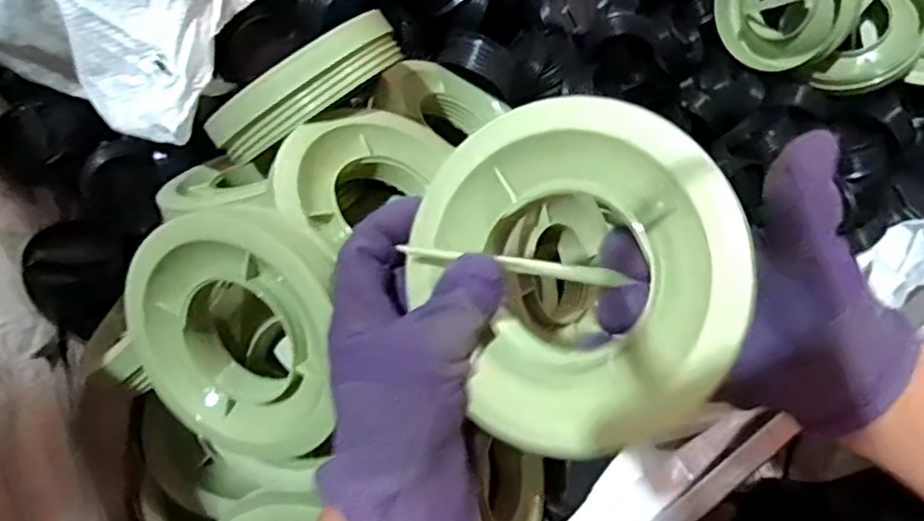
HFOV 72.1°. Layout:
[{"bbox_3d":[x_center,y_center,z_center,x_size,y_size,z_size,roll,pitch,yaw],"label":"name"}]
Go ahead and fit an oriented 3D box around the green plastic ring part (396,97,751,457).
[{"bbox_3d":[0.048,0.004,0.259,0.123,0.040,0.129,-40,76,20],"label":"green plastic ring part"}]

